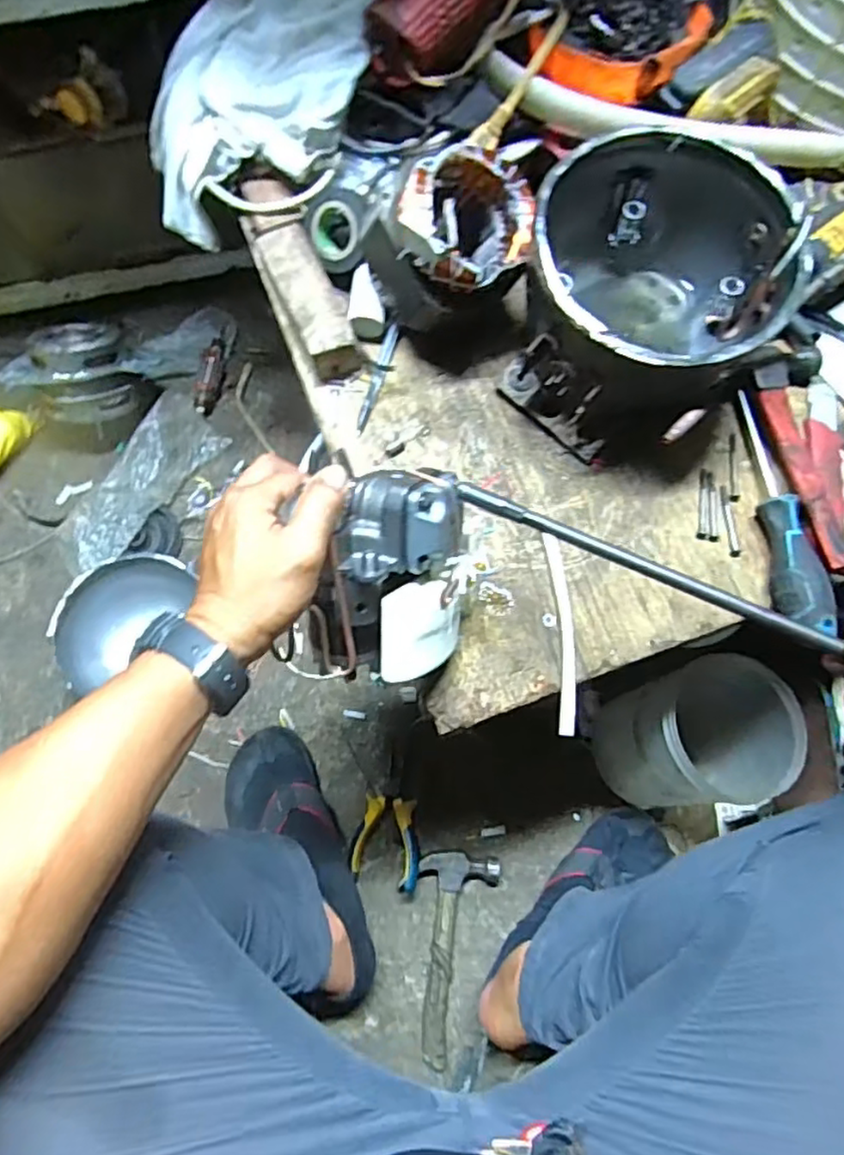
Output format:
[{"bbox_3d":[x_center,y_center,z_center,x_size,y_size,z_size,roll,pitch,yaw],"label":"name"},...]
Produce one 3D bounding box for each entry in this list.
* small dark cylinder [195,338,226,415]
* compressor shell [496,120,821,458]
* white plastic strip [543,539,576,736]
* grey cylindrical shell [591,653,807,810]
[{"bbox_3d":[-0.285,-0.270,0.894,0.026,0.022,0.106,7,75,1],"label":"small dark cylinder"},{"bbox_3d":[0.163,-0.201,0.493,0.173,0.125,0.190,12,75,3],"label":"compressor shell"},{"bbox_3d":[0.103,0.039,0.487,0.016,0.006,0.146,-2,75,-1],"label":"white plastic strip"},{"bbox_3d":[0.274,0.160,0.686,0.157,0.190,0.131,-8,75,-3],"label":"grey cylindrical shell"}]

